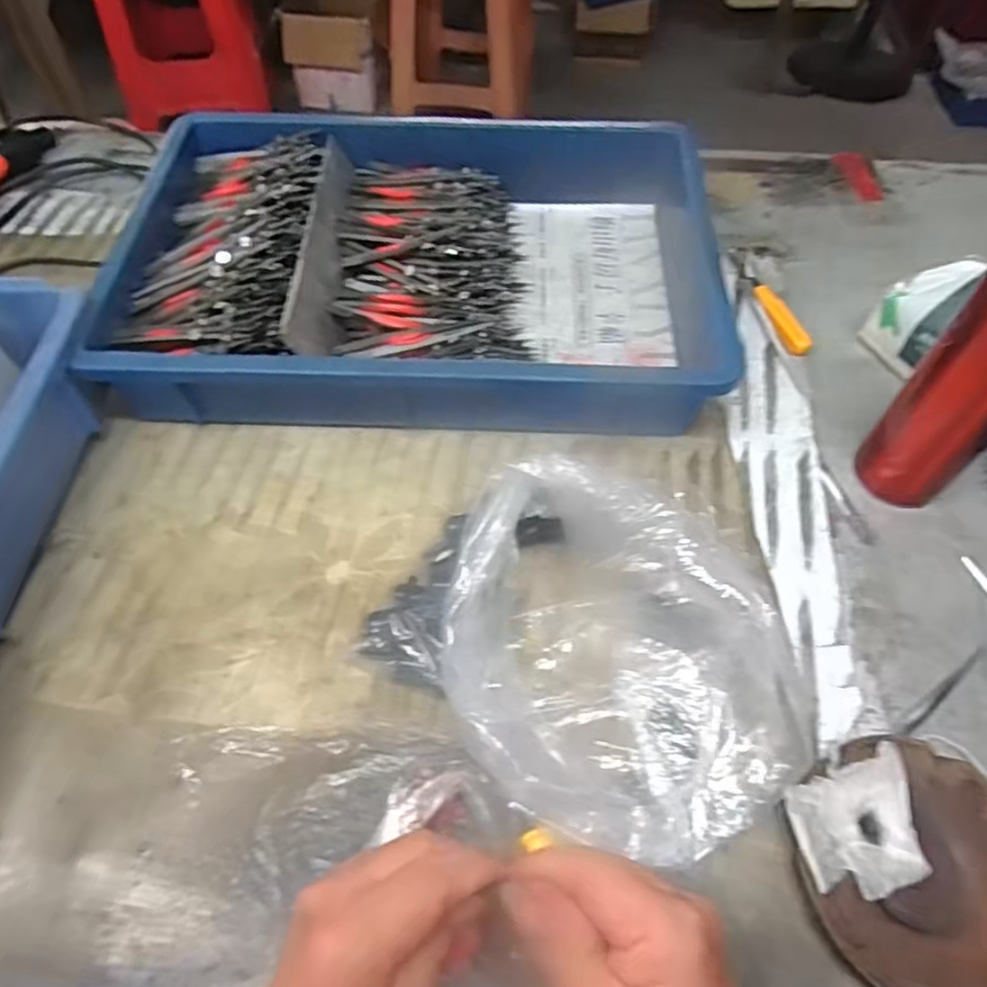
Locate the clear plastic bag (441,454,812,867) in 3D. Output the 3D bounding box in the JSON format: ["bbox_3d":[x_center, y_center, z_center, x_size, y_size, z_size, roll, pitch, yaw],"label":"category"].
[{"bbox_3d":[0.058,0.089,0.339,0.190,0.097,0.145,32,62,19],"label":"clear plastic bag"}]

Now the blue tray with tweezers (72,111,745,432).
[{"bbox_3d":[-0.048,-0.180,0.518,0.434,0.080,0.289,0,57,0],"label":"blue tray with tweezers"}]

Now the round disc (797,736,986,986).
[{"bbox_3d":[0.205,0.180,0.320,0.113,0.007,0.116,0,57,0],"label":"round disc"}]

